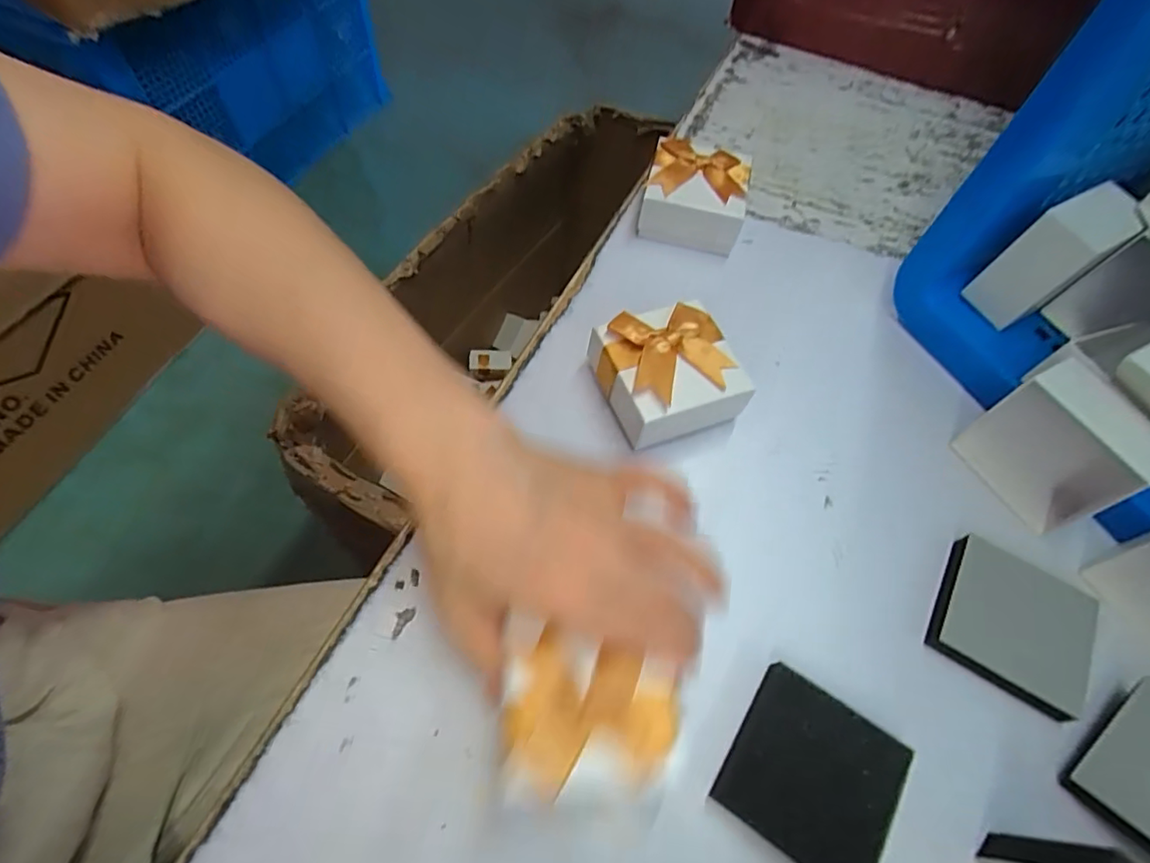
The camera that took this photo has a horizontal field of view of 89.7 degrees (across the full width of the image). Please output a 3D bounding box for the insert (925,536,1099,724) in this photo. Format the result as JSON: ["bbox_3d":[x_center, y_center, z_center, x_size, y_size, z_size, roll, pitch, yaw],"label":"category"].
[{"bbox_3d":[0.216,0.095,0.286,0.067,0.013,0.065,29,63,13],"label":"insert"}]

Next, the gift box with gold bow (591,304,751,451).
[{"bbox_3d":[0.052,-0.031,0.333,0.073,0.043,0.071,-18,63,-13],"label":"gift box with gold bow"}]

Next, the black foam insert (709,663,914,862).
[{"bbox_3d":[0.101,0.147,0.249,0.064,0.013,0.063,33,63,15],"label":"black foam insert"}]

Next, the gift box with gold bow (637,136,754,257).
[{"bbox_3d":[0.085,-0.167,0.411,0.068,0.045,0.056,14,60,4],"label":"gift box with gold bow"}]

